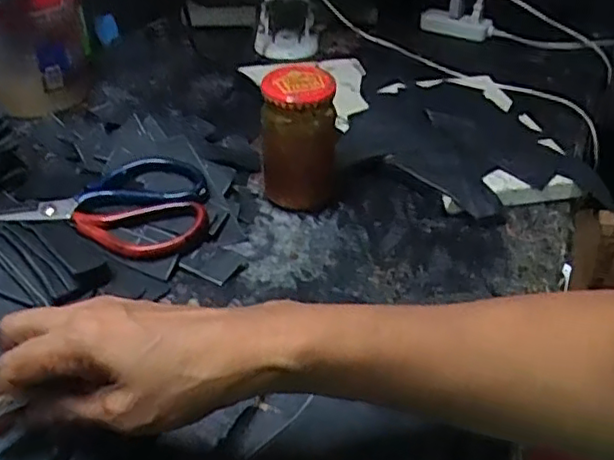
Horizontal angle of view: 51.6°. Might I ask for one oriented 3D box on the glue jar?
[{"bbox_3d":[-0.007,-0.072,0.531,0.059,0.114,0.059,1,37,-1],"label":"glue jar"}]

